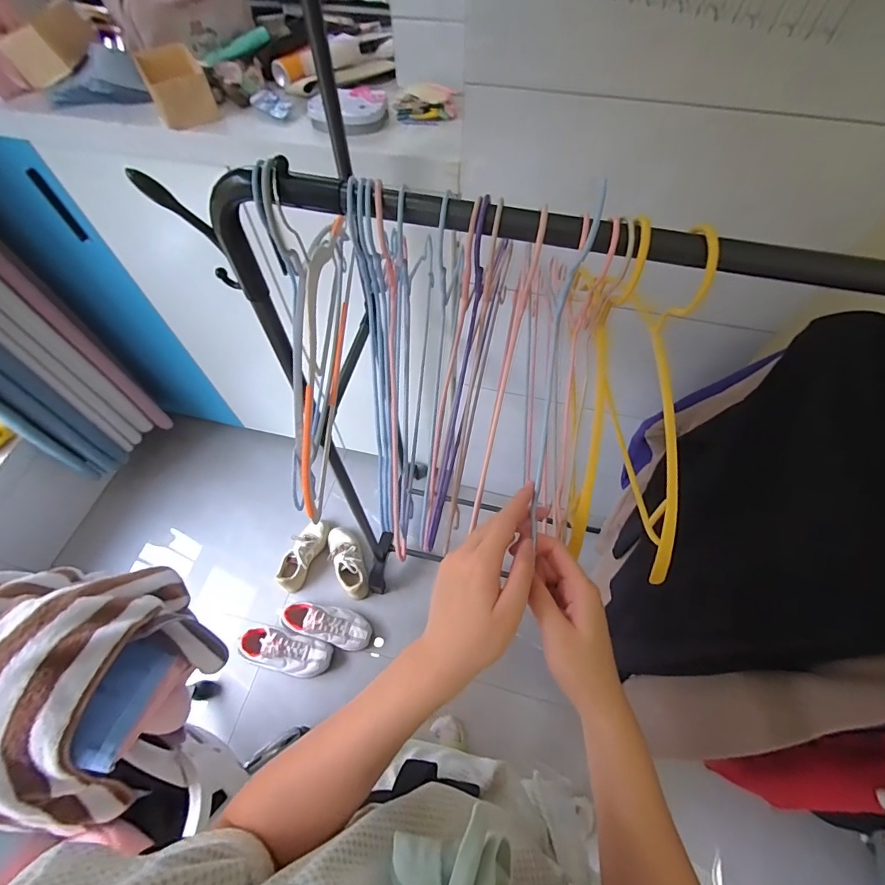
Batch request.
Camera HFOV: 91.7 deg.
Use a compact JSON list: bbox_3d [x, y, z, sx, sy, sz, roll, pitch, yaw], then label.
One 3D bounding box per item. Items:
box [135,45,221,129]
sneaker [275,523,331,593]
[{"bbox_3d":[-0.421,-0.566,0.684,0.087,0.060,0.128,-25,62,-13],"label":"box"},{"bbox_3d":[-0.448,0.360,1.392,0.092,0.086,0.237,20,62,12],"label":"sneaker"}]

